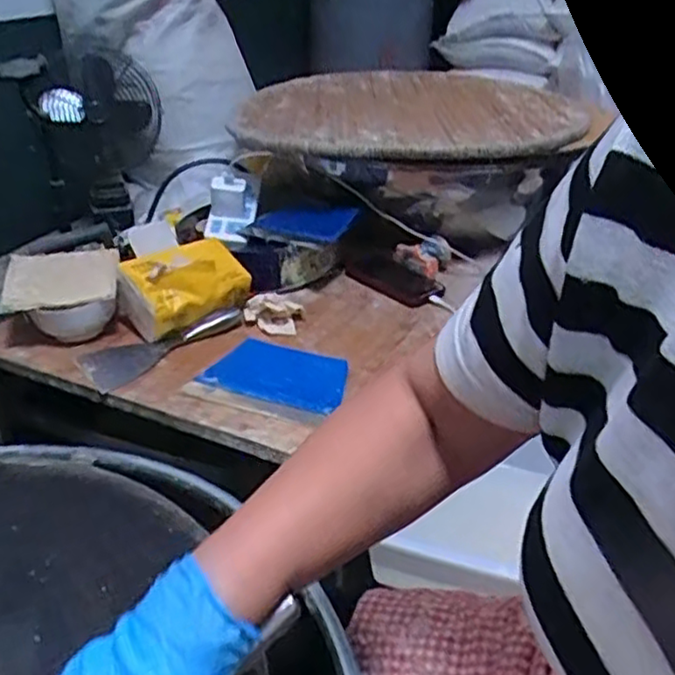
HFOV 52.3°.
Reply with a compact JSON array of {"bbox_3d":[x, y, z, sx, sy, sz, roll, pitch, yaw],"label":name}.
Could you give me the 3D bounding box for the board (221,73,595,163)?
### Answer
[{"bbox_3d":[0.126,-0.396,1.200,0.584,0.038,0.552,0,30,0],"label":"board"}]

